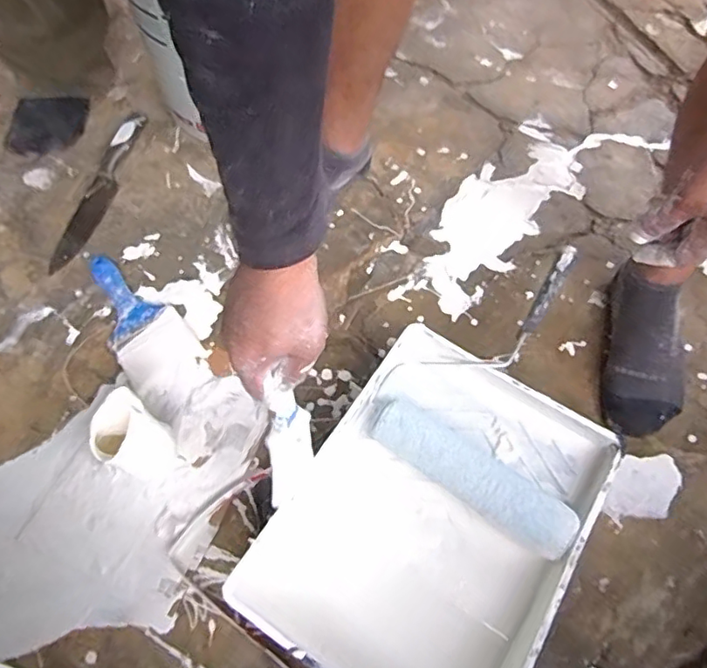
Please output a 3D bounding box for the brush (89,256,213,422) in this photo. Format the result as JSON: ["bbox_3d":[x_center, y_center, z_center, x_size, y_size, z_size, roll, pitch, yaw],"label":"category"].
[{"bbox_3d":[-0.290,-0.011,0.781,0.099,0.018,0.268,-36,68,-16],"label":"brush"}]

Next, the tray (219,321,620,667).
[{"bbox_3d":[0.089,0.195,0.623,0.274,0.093,0.377,30,67,15],"label":"tray"}]

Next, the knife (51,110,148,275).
[{"bbox_3d":[-0.395,-0.231,0.895,0.048,0.023,0.315,10,64,5],"label":"knife"}]

